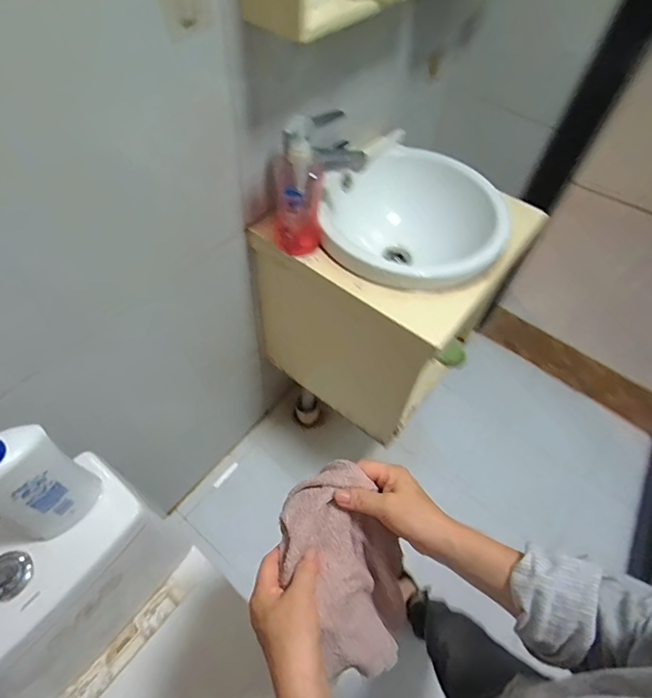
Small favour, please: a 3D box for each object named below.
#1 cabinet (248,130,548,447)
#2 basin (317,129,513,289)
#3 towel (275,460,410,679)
[{"bbox_3d":[0.155,-0.148,1.039,0.411,0.491,0.486,37,60,20],"label":"cabinet"},{"bbox_3d":[0.151,-0.239,0.892,0.359,0.162,0.360,2,55,-3],"label":"basin"},{"bbox_3d":[0.022,0.234,0.460,0.116,0.147,0.179,-28,62,-22],"label":"towel"}]

